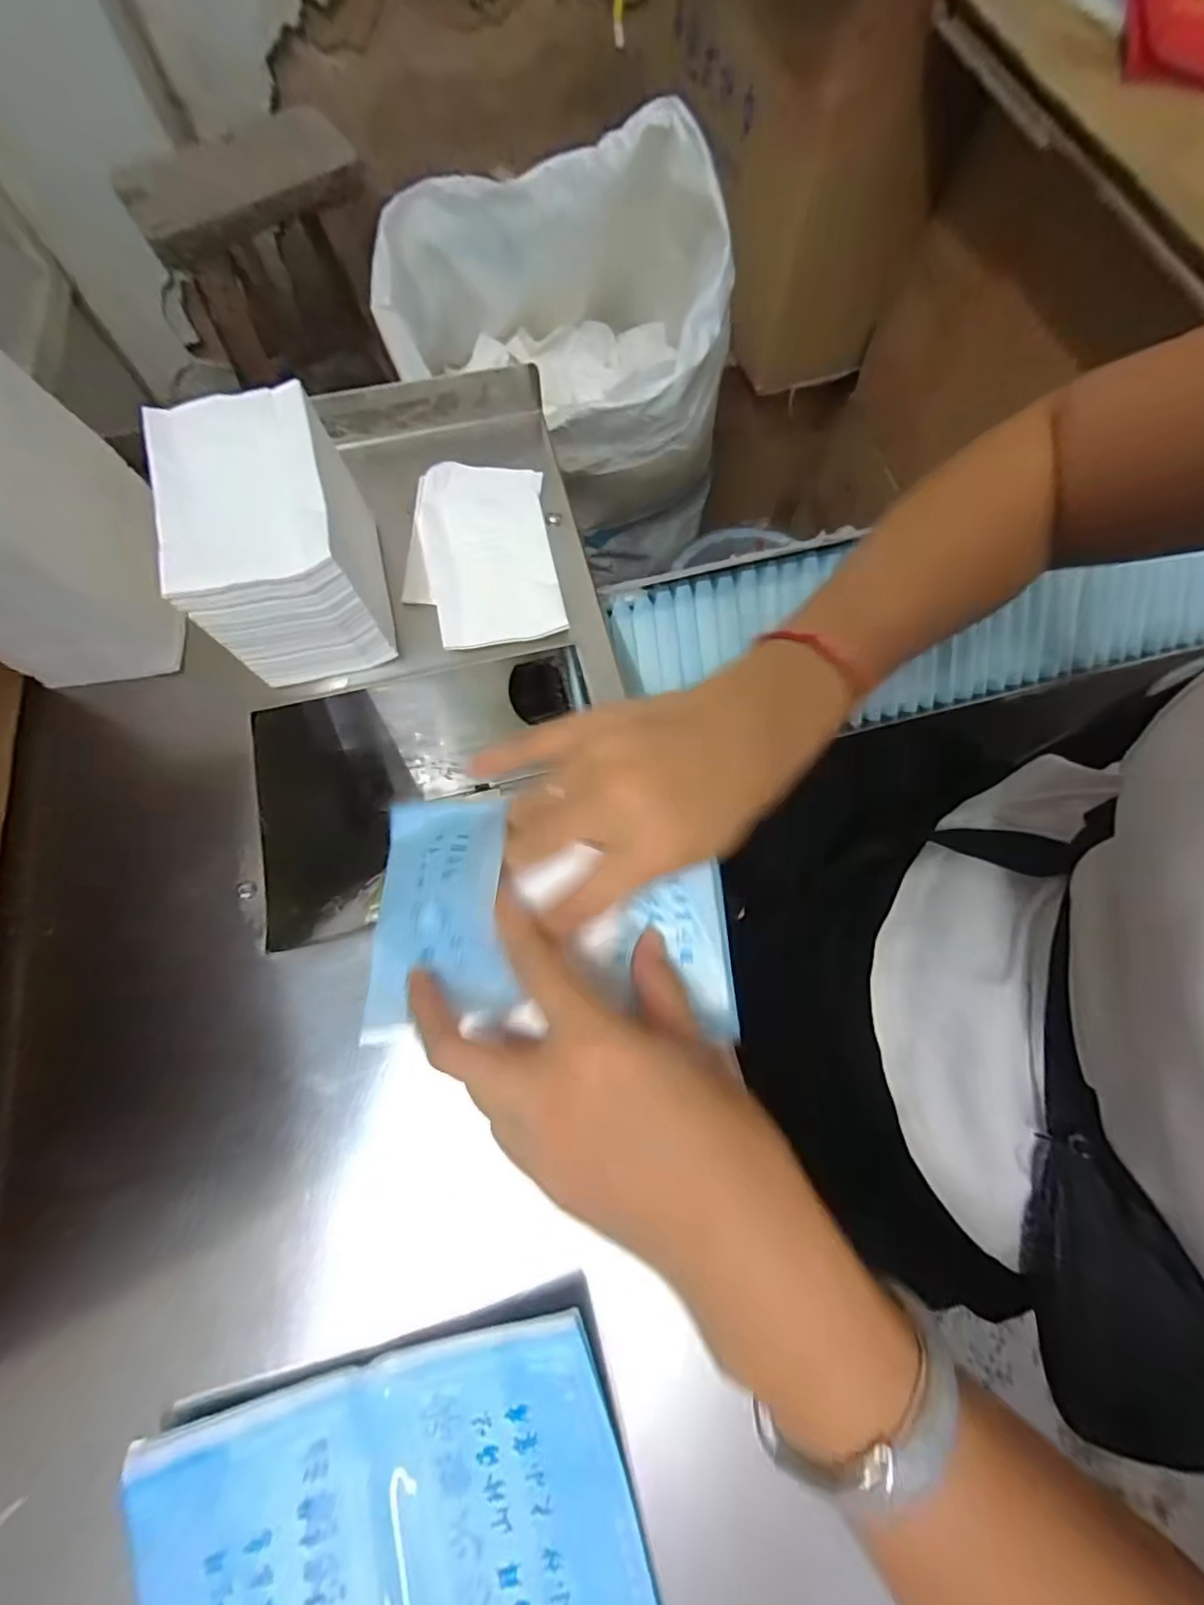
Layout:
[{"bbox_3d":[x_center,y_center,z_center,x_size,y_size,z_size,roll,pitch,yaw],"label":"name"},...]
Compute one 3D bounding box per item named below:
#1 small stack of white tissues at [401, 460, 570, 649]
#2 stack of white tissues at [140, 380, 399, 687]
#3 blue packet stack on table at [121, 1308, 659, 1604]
[{"bbox_3d":[-0.069,-0.142,0.322,0.080,0.007,0.123,-9,72,-2],"label":"small stack of white tissues"},{"bbox_3d":[-0.147,-0.123,0.274,0.078,0.077,0.096,-18,72,-5],"label":"stack of white tissues"},{"bbox_3d":[-0.066,0.258,0.186,0.157,0.015,0.125,-14,72,-4],"label":"blue packet stack on table"}]

